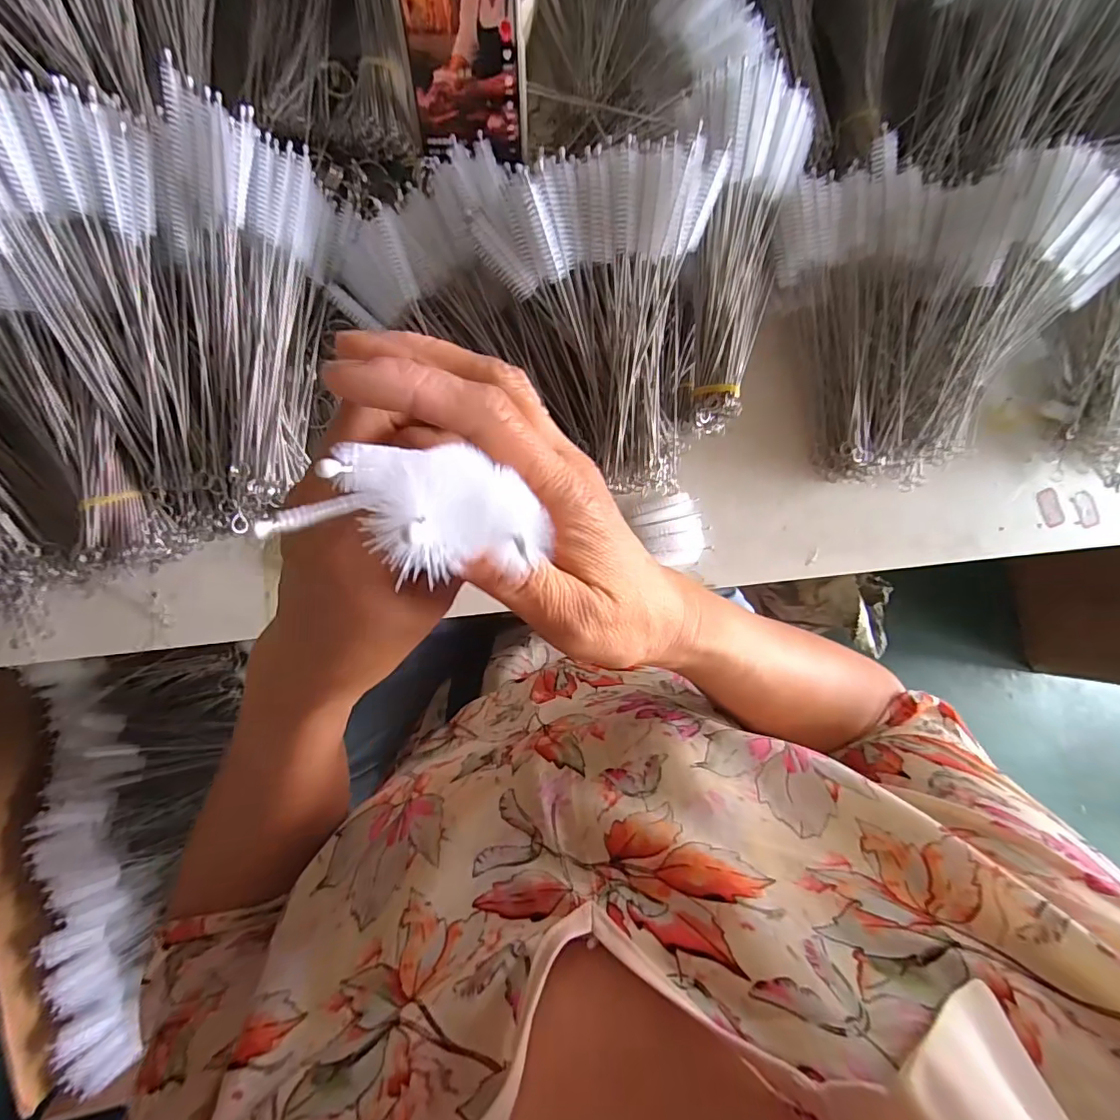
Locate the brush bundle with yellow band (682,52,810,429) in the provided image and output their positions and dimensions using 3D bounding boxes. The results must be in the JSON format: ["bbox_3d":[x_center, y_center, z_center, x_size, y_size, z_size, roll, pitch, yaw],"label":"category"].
[{"bbox_3d":[0.123,-0.197,0.347,0.093,0.056,0.210,0,109,-9],"label":"brush bundle with yellow band"}]

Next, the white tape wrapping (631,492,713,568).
[{"bbox_3d":[0.088,-0.023,0.405,0.058,0.027,0.057,0,88,-9],"label":"white tape wrapping"}]

